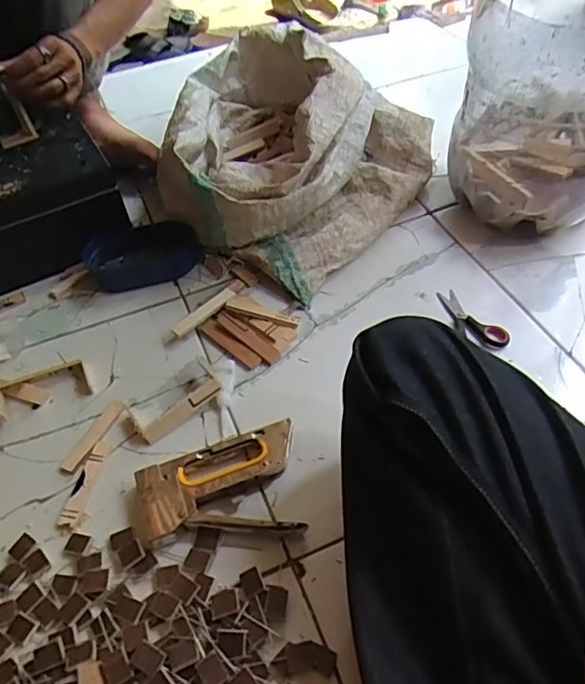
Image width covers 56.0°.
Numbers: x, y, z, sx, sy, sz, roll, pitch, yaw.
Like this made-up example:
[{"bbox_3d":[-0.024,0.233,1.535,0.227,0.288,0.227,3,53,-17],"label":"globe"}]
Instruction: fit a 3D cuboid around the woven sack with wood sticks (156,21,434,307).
[{"bbox_3d":[-0.033,-0.312,0.862,0.431,0.187,0.387,28,57,25],"label":"woven sack with wood sticks"}]

